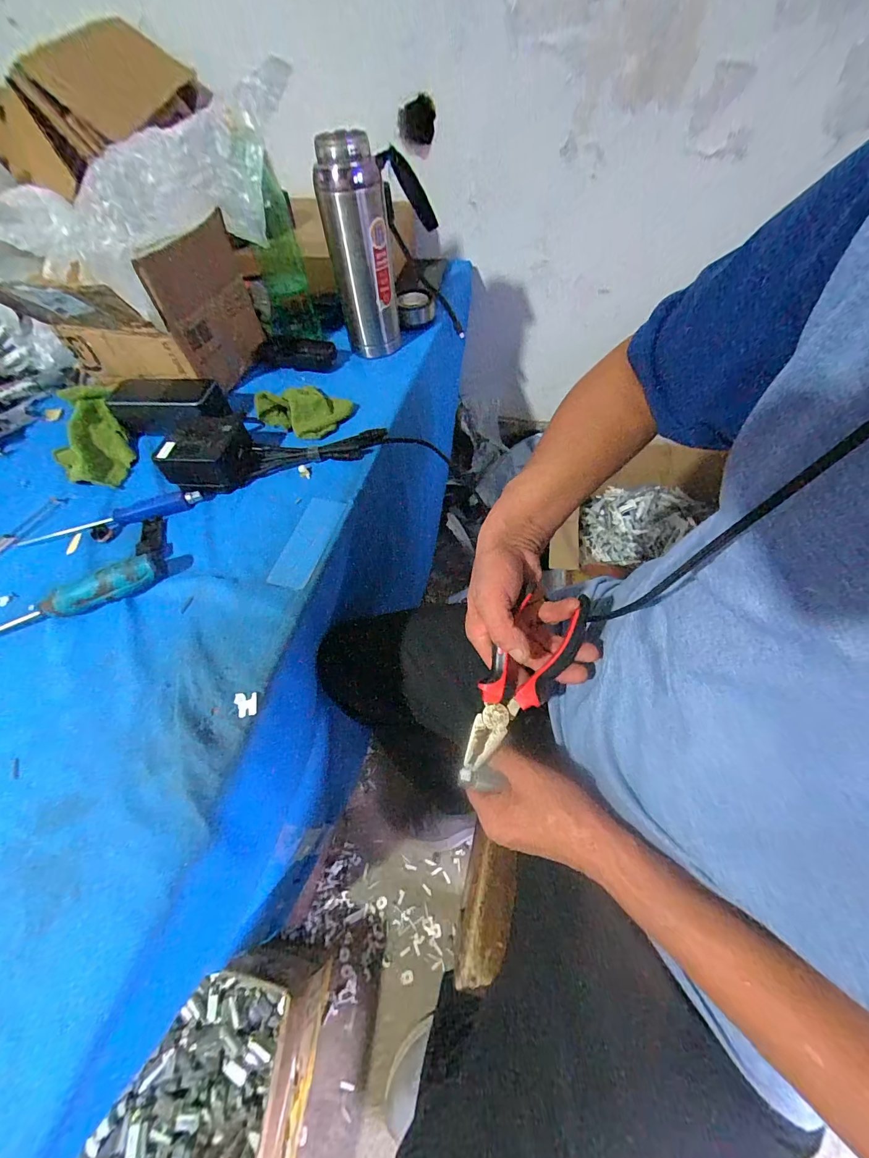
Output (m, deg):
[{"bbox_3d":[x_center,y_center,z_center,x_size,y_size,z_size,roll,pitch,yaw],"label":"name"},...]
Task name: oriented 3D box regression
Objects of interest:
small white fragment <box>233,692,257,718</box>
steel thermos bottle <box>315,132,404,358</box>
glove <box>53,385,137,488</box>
[{"bbox_3d":[-0.151,0.099,0.320,0.016,0.004,0.019,-14,57,-5],"label":"small white fragment"},{"bbox_3d":[-0.093,-0.409,0.515,0.077,0.209,0.075,-12,57,-4],"label":"steel thermos bottle"},{"bbox_3d":[-0.433,-0.178,0.500,0.083,0.025,0.185,-29,60,-15],"label":"glove"}]

